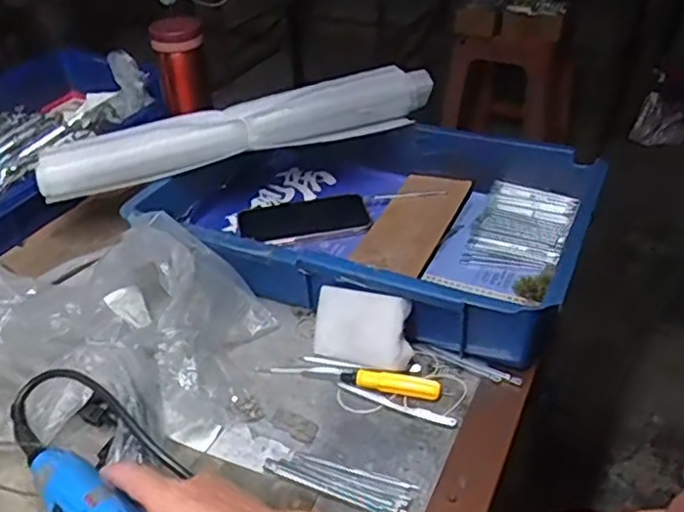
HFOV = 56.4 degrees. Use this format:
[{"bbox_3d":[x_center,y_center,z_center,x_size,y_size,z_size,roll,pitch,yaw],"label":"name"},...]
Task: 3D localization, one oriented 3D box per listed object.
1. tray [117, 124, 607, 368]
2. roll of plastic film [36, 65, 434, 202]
[{"bbox_3d":[0.024,-0.039,0.681,0.433,0.094,0.271,14,40,21],"label":"tray"},{"bbox_3d":[-0.111,-0.142,0.713,0.438,0.068,0.051,-13,38,-14],"label":"roll of plastic film"}]

